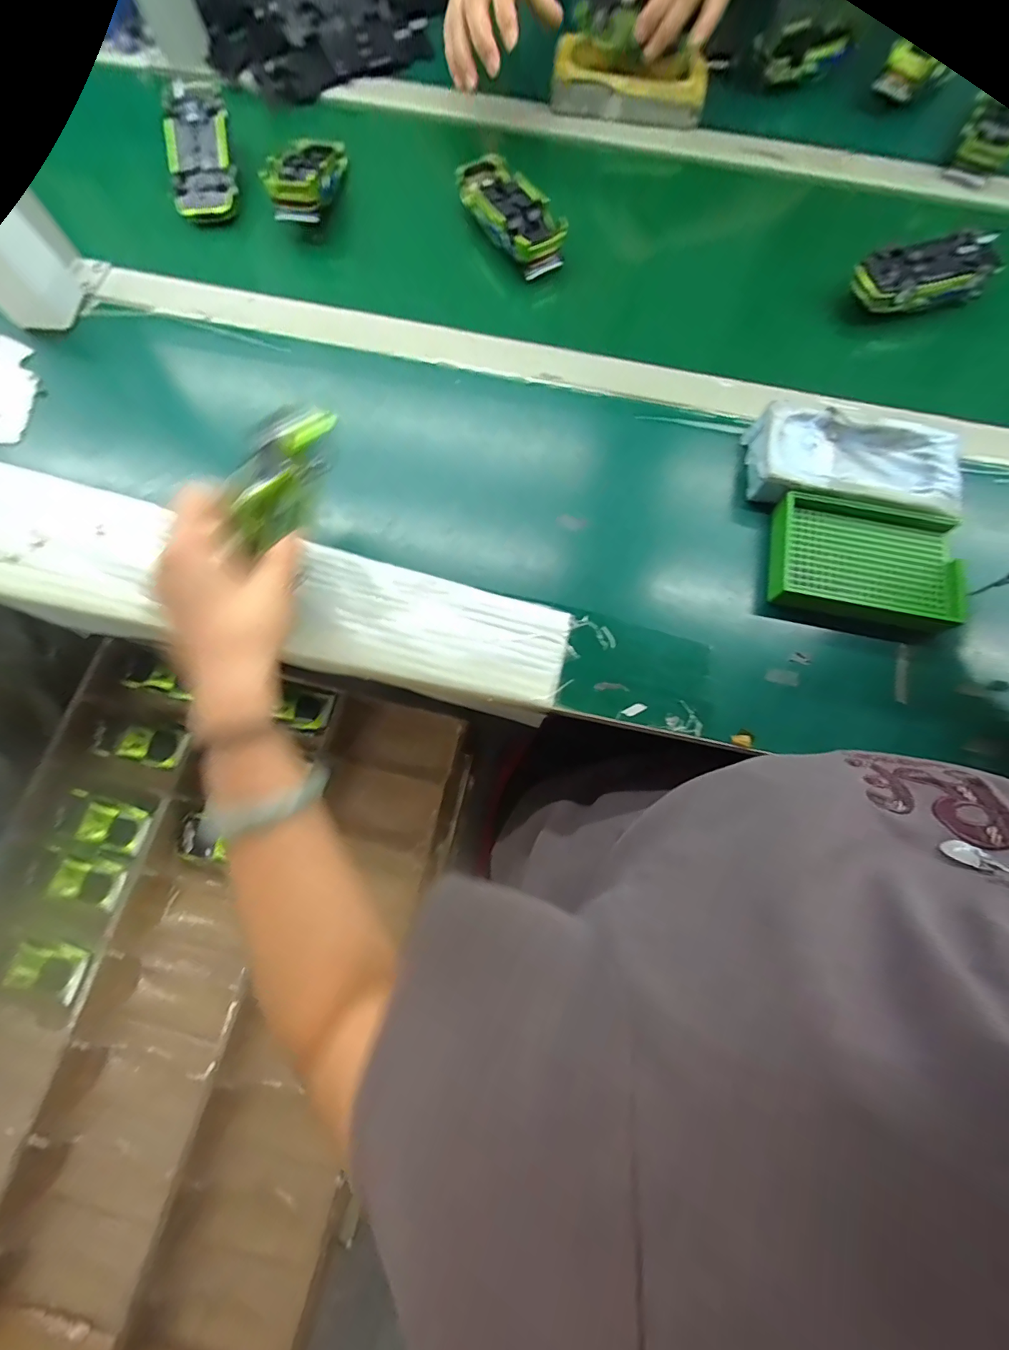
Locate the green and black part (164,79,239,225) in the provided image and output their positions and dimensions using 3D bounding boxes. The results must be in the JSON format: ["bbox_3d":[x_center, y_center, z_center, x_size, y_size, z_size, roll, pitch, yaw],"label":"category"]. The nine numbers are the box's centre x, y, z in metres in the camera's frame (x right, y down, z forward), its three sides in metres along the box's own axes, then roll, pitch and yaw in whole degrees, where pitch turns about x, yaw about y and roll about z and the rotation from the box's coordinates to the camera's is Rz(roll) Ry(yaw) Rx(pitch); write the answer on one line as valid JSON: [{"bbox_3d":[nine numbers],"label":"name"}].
[{"bbox_3d":[-0.314,-0.542,0.474,0.064,0.018,0.139,-9,91,-4],"label":"green and black part"}]

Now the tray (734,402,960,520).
[{"bbox_3d":[0.287,-0.176,0.384,0.152,0.032,0.079,11,75,1],"label":"tray"}]

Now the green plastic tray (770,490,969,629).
[{"bbox_3d":[0.291,-0.090,0.367,0.150,0.027,0.090,12,75,2],"label":"green plastic tray"}]

